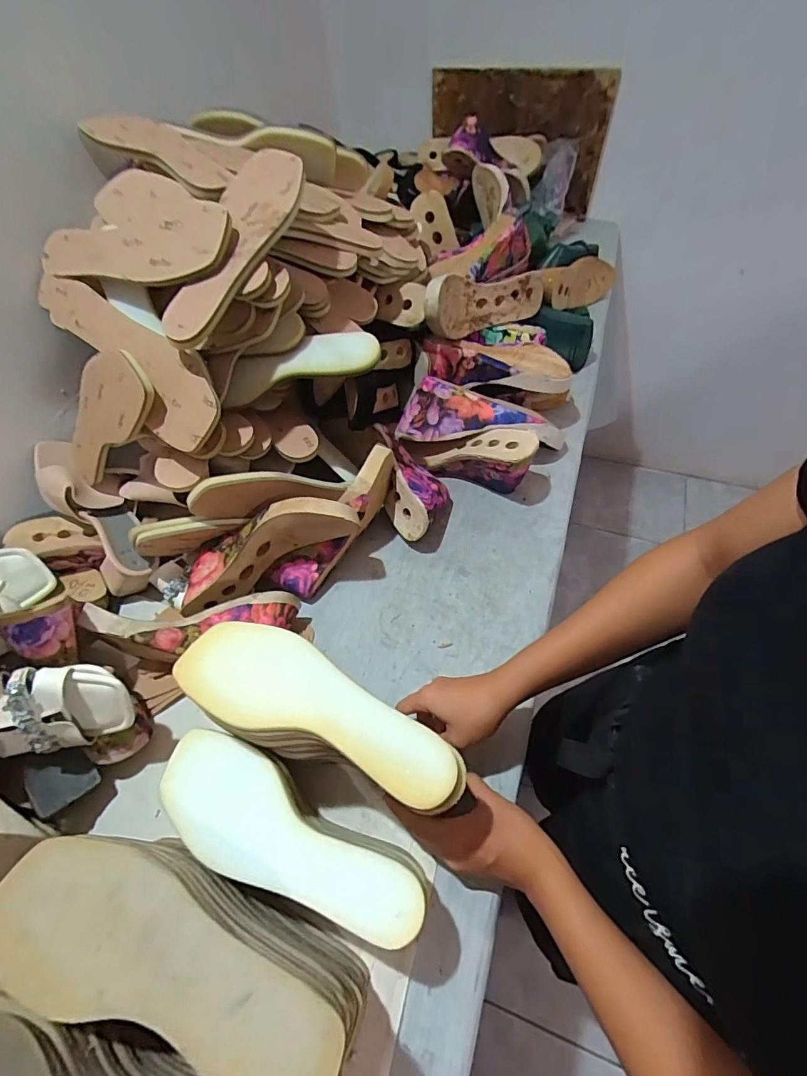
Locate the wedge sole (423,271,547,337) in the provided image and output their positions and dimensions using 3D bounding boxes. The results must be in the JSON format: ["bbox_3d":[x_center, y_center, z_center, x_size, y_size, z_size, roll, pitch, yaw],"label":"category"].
[{"bbox_3d":[0.121,-0.345,0.684,0.239,0.082,0.046,-22,57,-28],"label":"wedge sole"}]

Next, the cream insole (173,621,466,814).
[{"bbox_3d":[-0.069,0.132,0.365,0.240,0.009,0.082,20,61,17],"label":"cream insole"}]

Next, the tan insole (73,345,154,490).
[{"bbox_3d":[-0.352,-0.135,0.537,0.236,0.084,0.018,-19,13,41],"label":"tan insole"}]

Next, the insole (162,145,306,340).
[{"bbox_3d":[-0.173,-0.308,0.477,0.098,0.018,0.247,16,76,14],"label":"insole"}]

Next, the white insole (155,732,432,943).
[{"bbox_3d":[-0.098,0.234,0.364,0.234,0.010,0.077,23,62,19],"label":"white insole"}]

